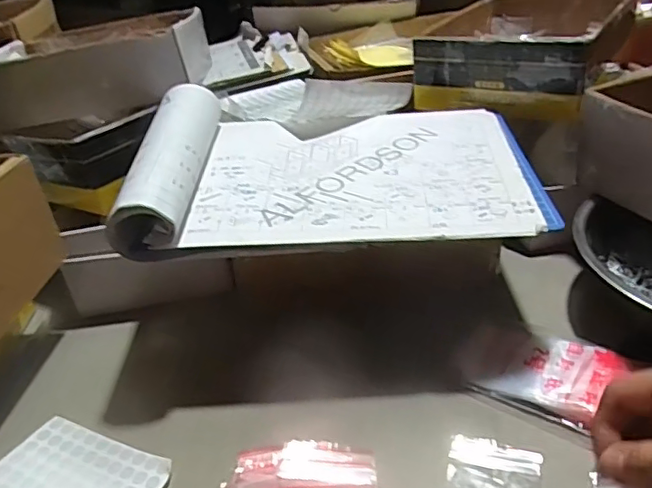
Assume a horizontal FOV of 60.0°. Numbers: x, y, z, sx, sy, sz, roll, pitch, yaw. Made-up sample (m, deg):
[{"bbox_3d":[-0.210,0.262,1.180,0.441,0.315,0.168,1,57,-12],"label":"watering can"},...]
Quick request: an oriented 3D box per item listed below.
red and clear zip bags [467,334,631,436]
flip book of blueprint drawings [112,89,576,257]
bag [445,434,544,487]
[{"bbox_3d":[0.167,0.096,0.421,0.085,0.017,0.073,19,40,36],"label":"red and clear zip bags"},{"bbox_3d":[0.008,-0.077,0.473,0.318,0.061,0.219,-5,32,4],"label":"flip book of blueprint drawings"},{"bbox_3d":[0.106,0.151,0.357,0.057,0.004,0.065,4,34,18],"label":"bag"}]

